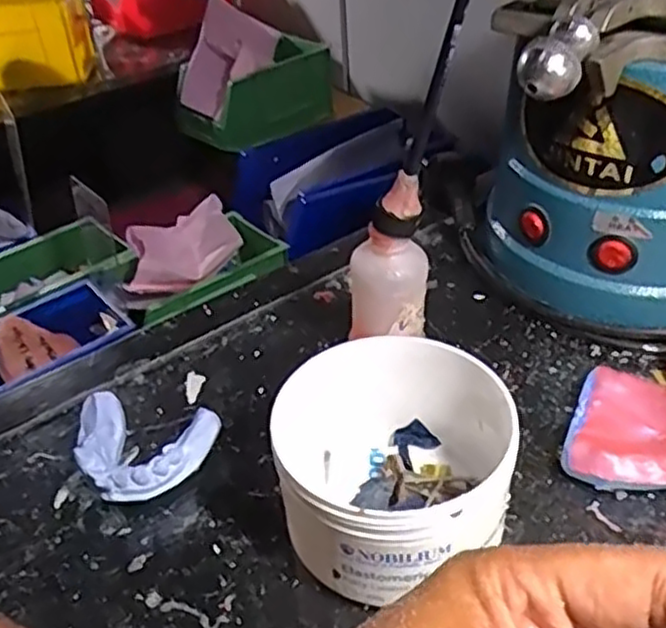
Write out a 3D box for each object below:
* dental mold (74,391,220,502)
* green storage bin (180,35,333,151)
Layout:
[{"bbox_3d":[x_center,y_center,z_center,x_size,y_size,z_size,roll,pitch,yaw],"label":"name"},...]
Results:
[{"bbox_3d":[-0.088,0.058,0.336,0.060,0.026,0.058,-3,37,3],"label":"dental mold"},{"bbox_3d":[-0.079,-0.243,0.805,0.182,0.077,0.082,-33,45,-32],"label":"green storage bin"}]

